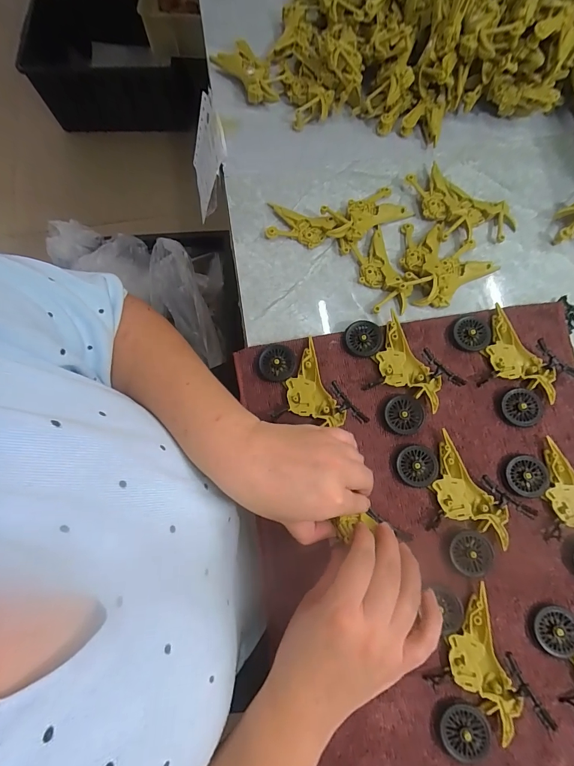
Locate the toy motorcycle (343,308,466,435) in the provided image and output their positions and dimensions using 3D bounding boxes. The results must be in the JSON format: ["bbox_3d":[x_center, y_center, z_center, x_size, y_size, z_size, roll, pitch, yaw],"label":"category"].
[{"bbox_3d":[0.103,-0.015,0.346,0.075,0.017,0.113,-37,79,-10],"label":"toy motorcycle"}]

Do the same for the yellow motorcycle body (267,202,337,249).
[{"bbox_3d":[0.011,-0.172,0.394,0.075,0.015,0.041,20,76,4],"label":"yellow motorcycle body"}]

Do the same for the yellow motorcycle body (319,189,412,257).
[{"bbox_3d":[0.086,-0.187,0.394,0.097,0.020,0.051,-33,78,-9],"label":"yellow motorcycle body"}]

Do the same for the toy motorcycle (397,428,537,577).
[{"bbox_3d":[0.149,0.103,0.315,0.074,0.018,0.110,-41,80,-11],"label":"toy motorcycle"}]

